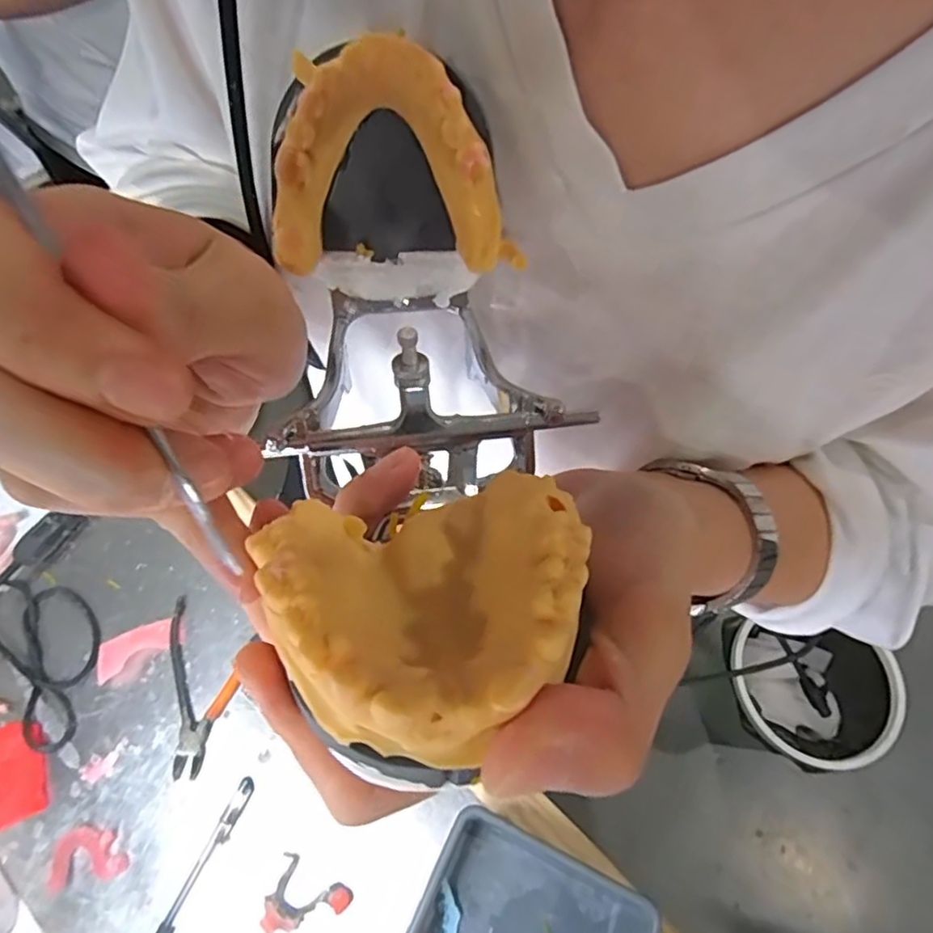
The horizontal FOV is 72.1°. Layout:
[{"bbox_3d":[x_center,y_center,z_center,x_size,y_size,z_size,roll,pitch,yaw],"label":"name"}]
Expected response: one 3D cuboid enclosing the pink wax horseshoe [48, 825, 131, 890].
[{"bbox_3d":[-0.294,0.300,0.497,0.059,0.006,0.040,-9,64,-6],"label":"pink wax horseshoe"}]

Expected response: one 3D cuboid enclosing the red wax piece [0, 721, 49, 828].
[{"bbox_3d":[-0.378,0.252,0.529,0.050,0.005,0.078,-18,66,-10],"label":"red wax piece"}]

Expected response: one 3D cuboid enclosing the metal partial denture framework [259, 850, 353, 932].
[{"bbox_3d":[-0.121,0.330,0.486,0.061,0.015,0.048,16,64,6],"label":"metal partial denture framework"}]

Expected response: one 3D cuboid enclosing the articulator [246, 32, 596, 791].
[{"bbox_3d":[-0.013,-0.022,0.164,0.071,0.081,0.179,-4,58,-5],"label":"articulator"}]

